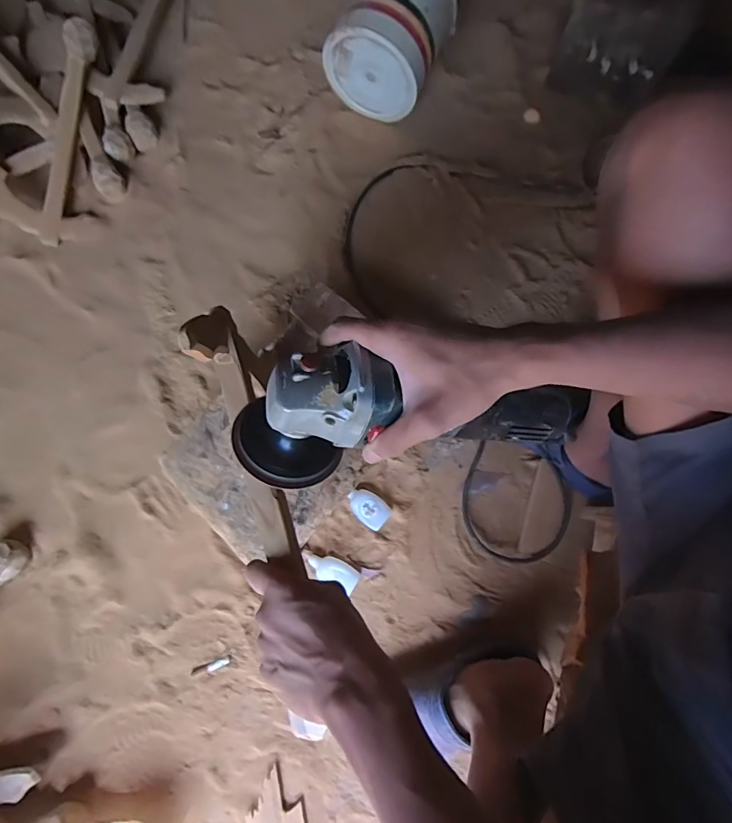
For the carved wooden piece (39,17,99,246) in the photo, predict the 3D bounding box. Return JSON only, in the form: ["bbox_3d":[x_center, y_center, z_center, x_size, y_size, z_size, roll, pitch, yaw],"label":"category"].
[{"bbox_3d":[-0.526,-0.483,0.803,0.046,0.049,0.375,16,99,3],"label":"carved wooden piece"}]

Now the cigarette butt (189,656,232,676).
[{"bbox_3d":[-0.226,0.374,0.667,0.060,0.004,0.012,-21,77,-6],"label":"cigarette butt"}]

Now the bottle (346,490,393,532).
[{"bbox_3d":[0.004,0.147,0.703,0.069,0.018,0.044,37,79,8],"label":"bottle"}]

